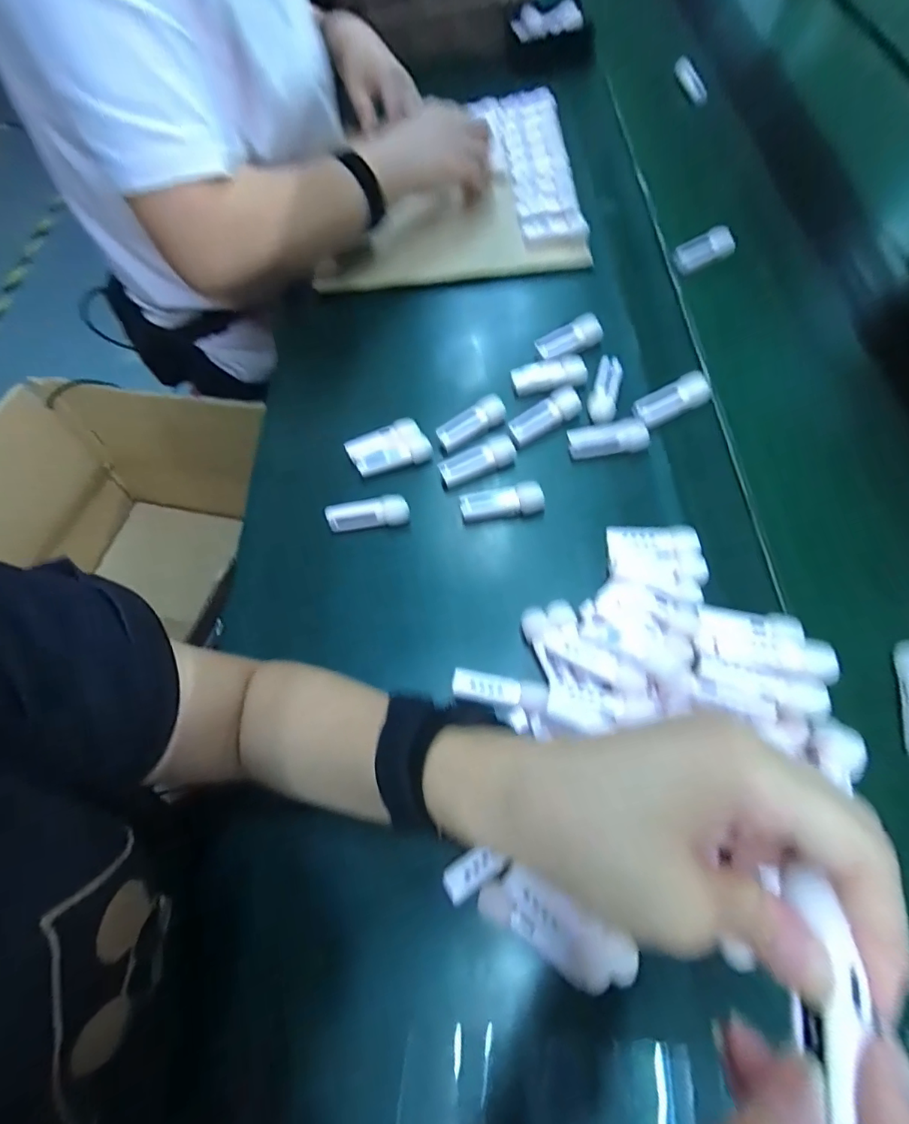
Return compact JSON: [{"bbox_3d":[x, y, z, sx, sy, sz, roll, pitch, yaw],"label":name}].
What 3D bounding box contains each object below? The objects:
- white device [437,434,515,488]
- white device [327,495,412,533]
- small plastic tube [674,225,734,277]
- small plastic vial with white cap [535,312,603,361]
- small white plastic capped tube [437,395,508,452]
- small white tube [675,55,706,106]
[{"bbox_3d":[0.020,-0.082,0.423,0.066,0.020,0.022,-25,65,-11],"label":"white device"},{"bbox_3d":[-0.069,-0.038,0.406,0.065,0.020,0.021,-7,63,-1],"label":"white device"},{"bbox_3d":[0.257,-0.323,0.520,0.067,0.027,0.025,-28,65,-12],"label":"small plastic tube"},{"bbox_3d":[0.107,-0.210,0.473,0.060,0.019,0.023,-19,63,8],"label":"small plastic vial with white cap"},{"bbox_3d":[0.014,-0.120,0.435,0.064,0.021,0.020,-28,65,-12],"label":"small white plastic capped tube"},{"bbox_3d":[0.319,-0.644,0.677,0.064,0.017,0.020,27,59,-30],"label":"small white tube"}]

